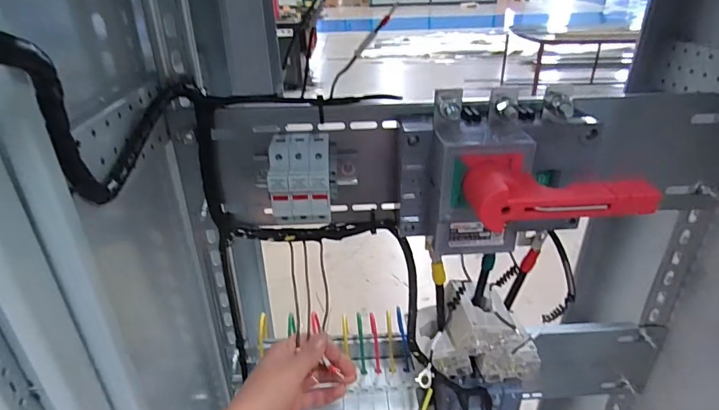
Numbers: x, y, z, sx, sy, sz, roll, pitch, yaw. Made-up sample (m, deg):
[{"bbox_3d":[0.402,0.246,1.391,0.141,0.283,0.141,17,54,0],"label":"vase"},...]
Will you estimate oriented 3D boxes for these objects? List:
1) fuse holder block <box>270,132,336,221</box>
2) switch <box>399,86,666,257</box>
[{"bbox_3d":[-0.048,-0.024,0.413,0.065,0.078,0.071,-2,29,0],"label":"fuse holder block"},{"bbox_3d":[0.130,-0.019,0.381,0.189,0.122,0.136,3,30,8],"label":"switch"}]

